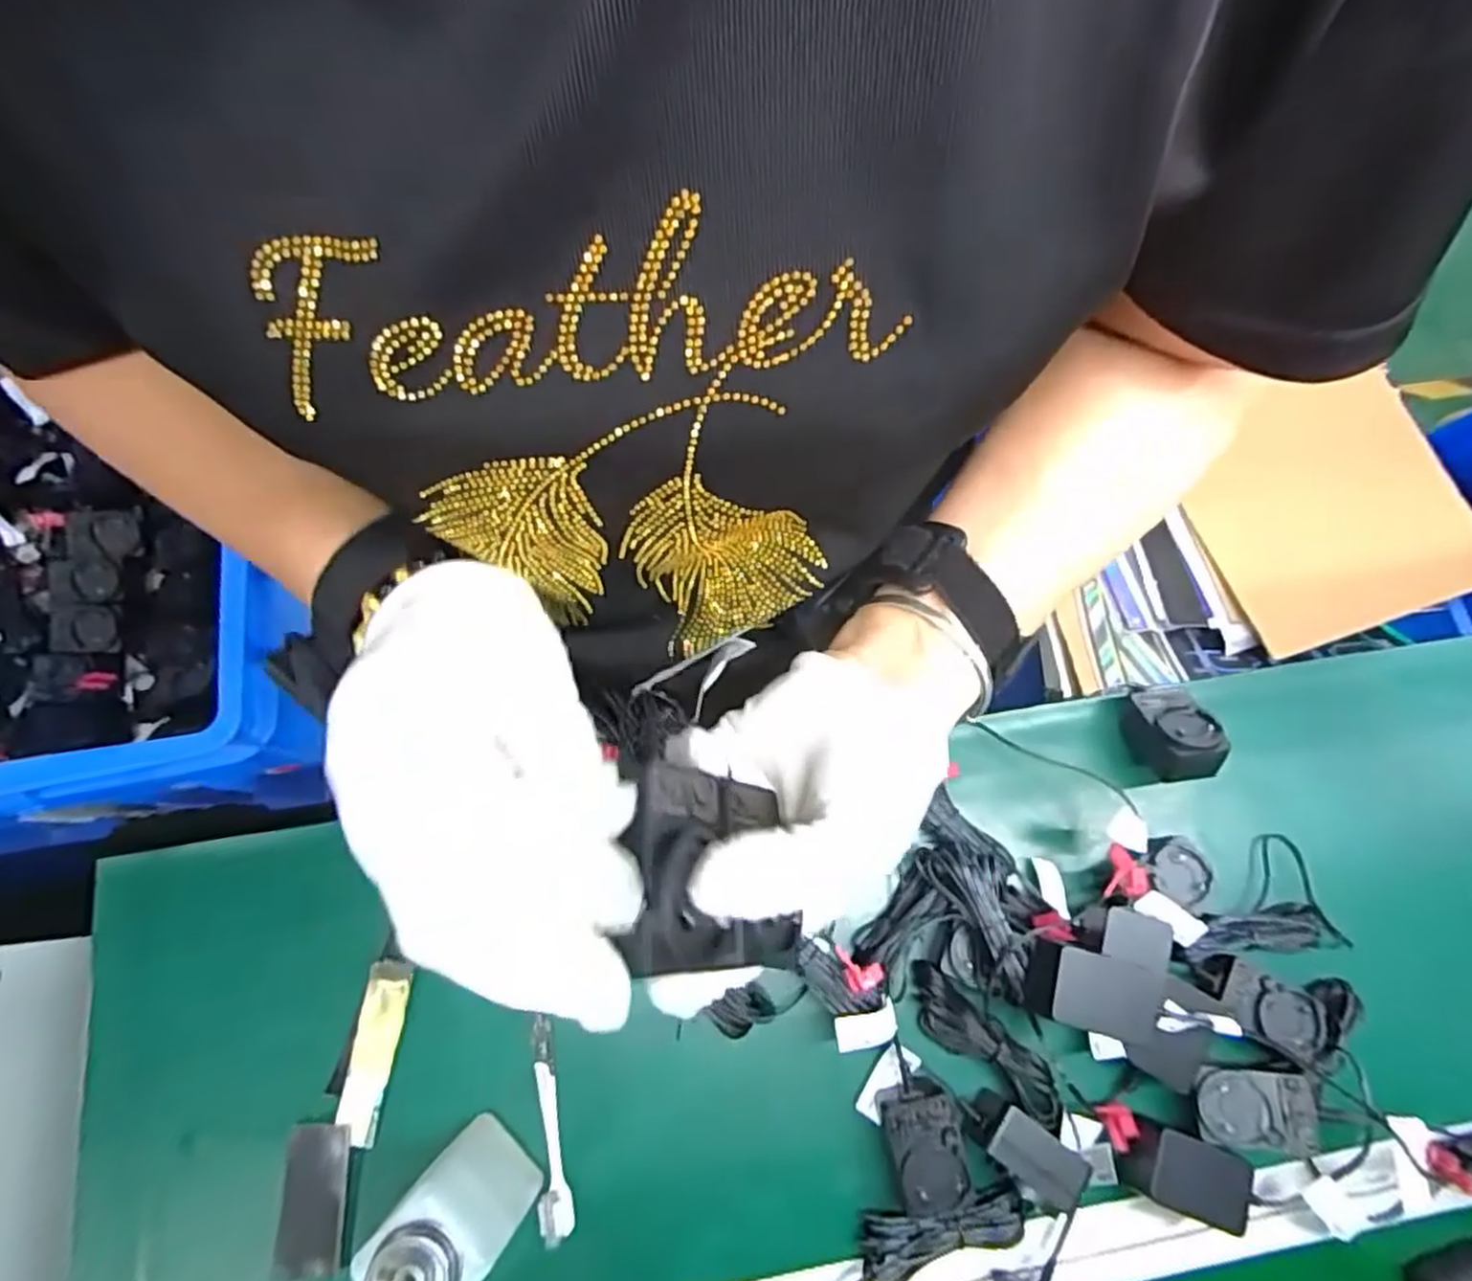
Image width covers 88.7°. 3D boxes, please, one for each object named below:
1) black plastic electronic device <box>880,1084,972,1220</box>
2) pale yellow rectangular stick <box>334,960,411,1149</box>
[{"bbox_3d":[0.105,0.288,0.426,0.039,0.030,0.061,-8,74,-5],"label":"black plastic electronic device"},{"bbox_3d":[-0.216,0.242,0.444,0.026,0.004,0.096,8,73,0],"label":"pale yellow rectangular stick"}]

